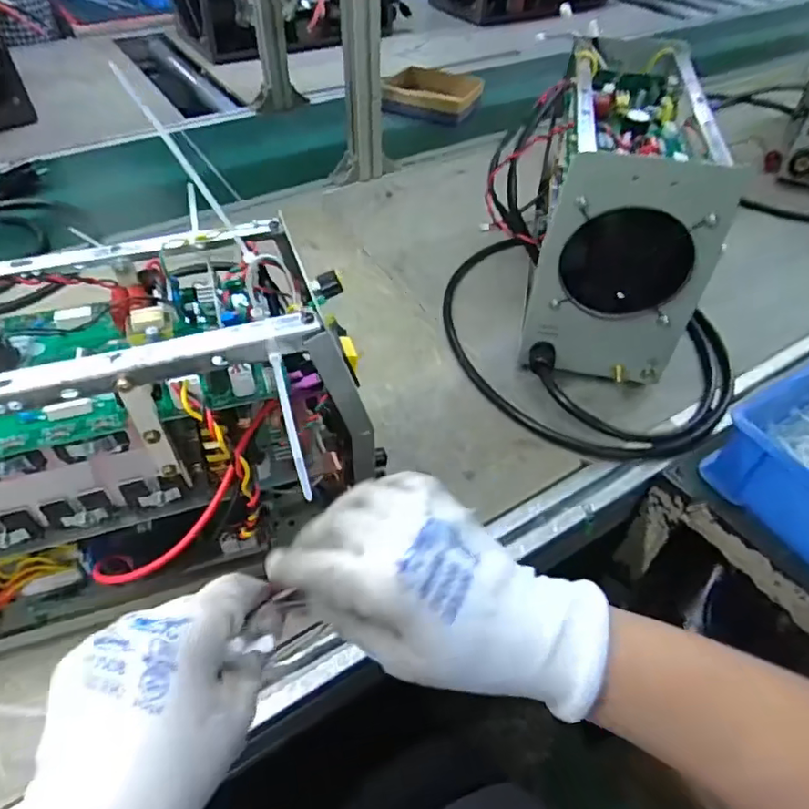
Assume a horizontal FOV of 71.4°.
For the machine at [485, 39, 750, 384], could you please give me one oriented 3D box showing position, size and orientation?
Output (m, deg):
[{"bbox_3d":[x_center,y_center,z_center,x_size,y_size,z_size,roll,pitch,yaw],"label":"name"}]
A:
[{"bbox_3d":[0.214,-0.218,0.632,0.154,0.238,0.348,7,48,4],"label":"machine"}]

